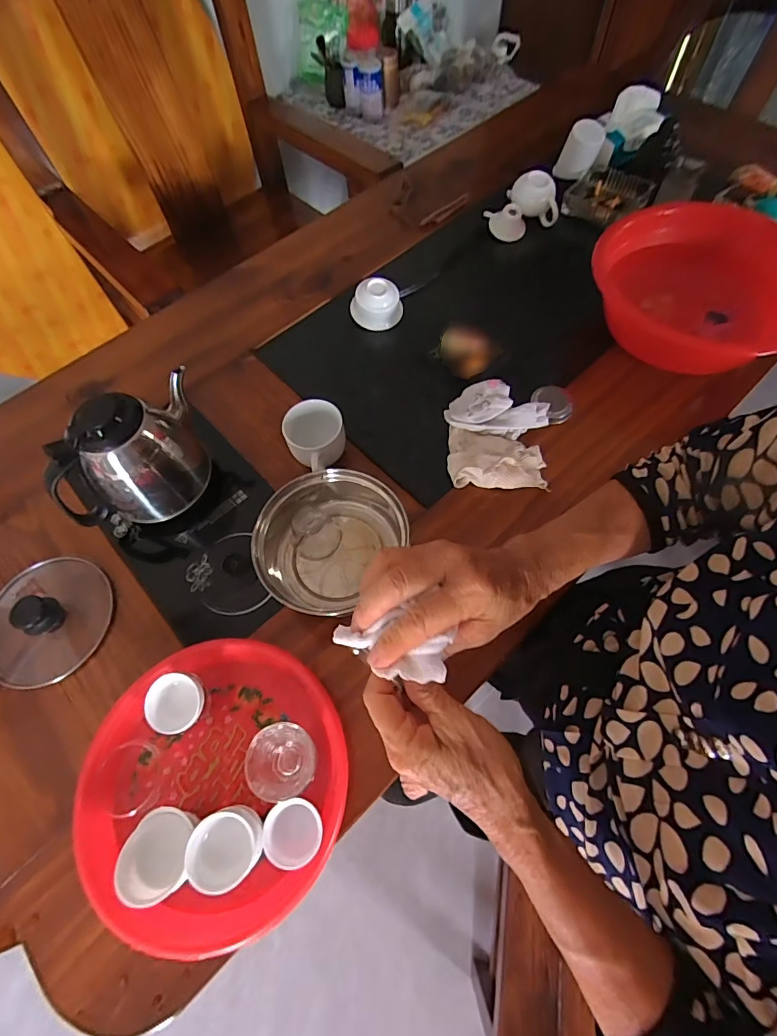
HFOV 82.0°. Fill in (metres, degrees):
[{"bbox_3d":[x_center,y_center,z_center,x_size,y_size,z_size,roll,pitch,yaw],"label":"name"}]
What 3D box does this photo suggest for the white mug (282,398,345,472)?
[{"bbox_3d":[-0.092,-0.102,0.587,0.075,0.073,0.073,-1,65,2],"label":"white mug"}]

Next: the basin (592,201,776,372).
[{"bbox_3d":[0.453,-0.331,0.656,0.283,0.094,0.296,-1,65,2],"label":"basin"}]

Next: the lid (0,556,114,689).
[{"bbox_3d":[-0.407,0.116,0.521,0.138,0.049,0.148,-1,65,2],"label":"lid"}]

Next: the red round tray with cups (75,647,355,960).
[{"bbox_3d":[-0.169,0.244,0.425,0.244,0.074,0.245,-1,65,2],"label":"red round tray with cups"}]

